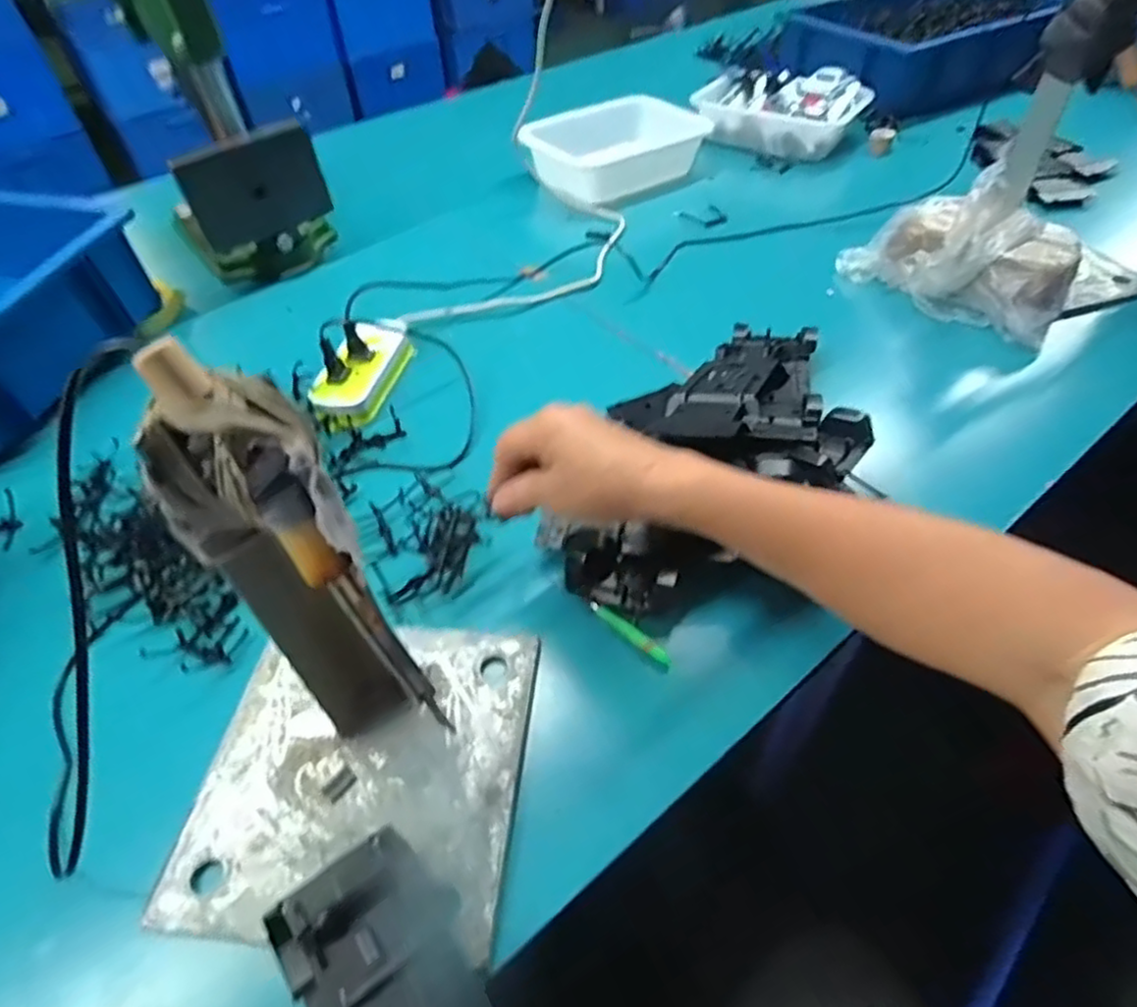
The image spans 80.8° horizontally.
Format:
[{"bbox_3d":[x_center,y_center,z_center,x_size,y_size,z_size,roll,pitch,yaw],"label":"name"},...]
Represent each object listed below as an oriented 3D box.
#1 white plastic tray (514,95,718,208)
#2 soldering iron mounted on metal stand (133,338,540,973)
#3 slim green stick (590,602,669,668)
[{"bbox_3d":[0.074,-0.520,0.967,0.237,0.057,0.179,-30,53,-21],"label":"white plastic tray"},{"bbox_3d":[-0.135,0.081,0.325,0.196,0.259,0.191,2,49,6],"label":"soldering iron mounted on metal stand"},{"bbox_3d":[0.042,0.091,0.471,0.069,0.010,0.010,29,56,26],"label":"slim green stick"}]

